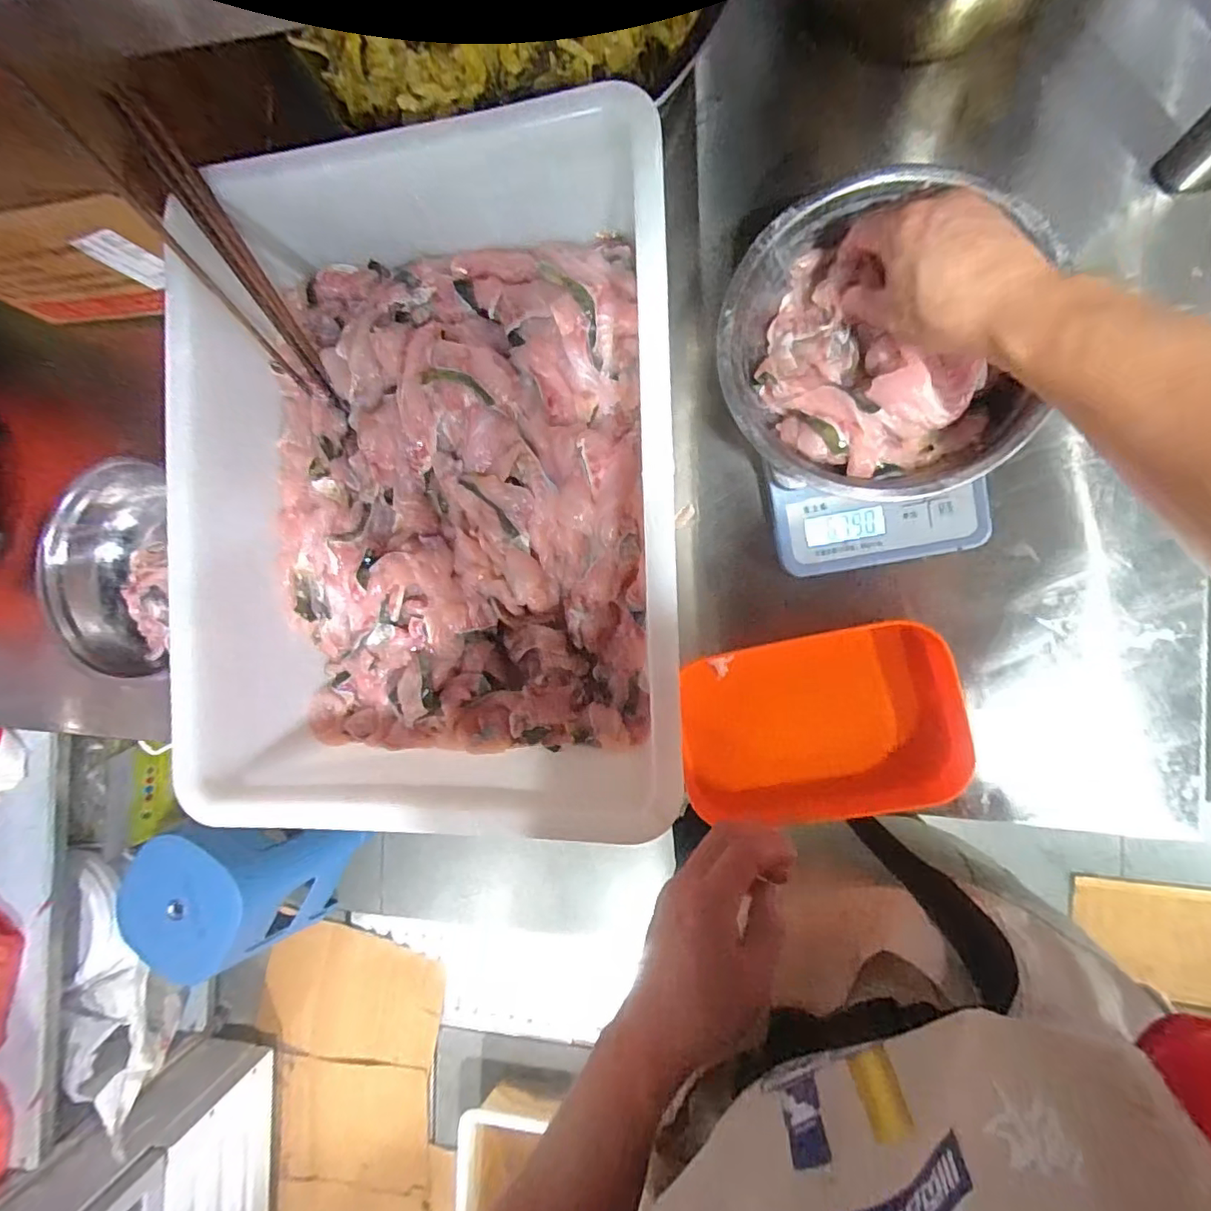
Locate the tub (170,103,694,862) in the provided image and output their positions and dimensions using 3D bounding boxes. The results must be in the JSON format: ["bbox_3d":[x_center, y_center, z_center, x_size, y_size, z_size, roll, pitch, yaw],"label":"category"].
[{"bbox_3d":[-0.138,-0.097,0.454,0.373,0.143,0.497,-3,88,10],"label":"tub"}]

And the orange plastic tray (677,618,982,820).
[{"bbox_3d":[0.173,0.103,0.477,0.219,0.039,0.149,-13,92,7],"label":"orange plastic tray"}]

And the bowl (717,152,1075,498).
[{"bbox_3d":[0.188,-0.189,0.415,0.203,0.065,0.212,0,94,6],"label":"bowl"}]

